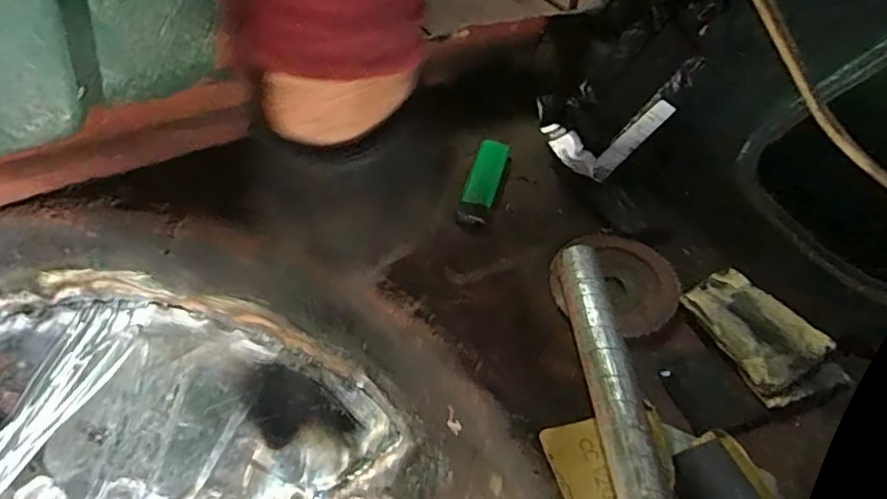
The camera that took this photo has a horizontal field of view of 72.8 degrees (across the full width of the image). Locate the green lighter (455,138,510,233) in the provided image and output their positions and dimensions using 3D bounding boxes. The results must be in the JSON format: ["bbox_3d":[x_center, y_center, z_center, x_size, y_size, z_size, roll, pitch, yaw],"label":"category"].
[{"bbox_3d":[0.028,-0.049,0.444,0.023,0.013,0.083,15,51,7],"label":"green lighter"}]

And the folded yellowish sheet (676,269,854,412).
[{"bbox_3d":[0.200,0.051,0.382,0.063,0.012,0.093,-18,54,-19],"label":"folded yellowish sheet"}]

